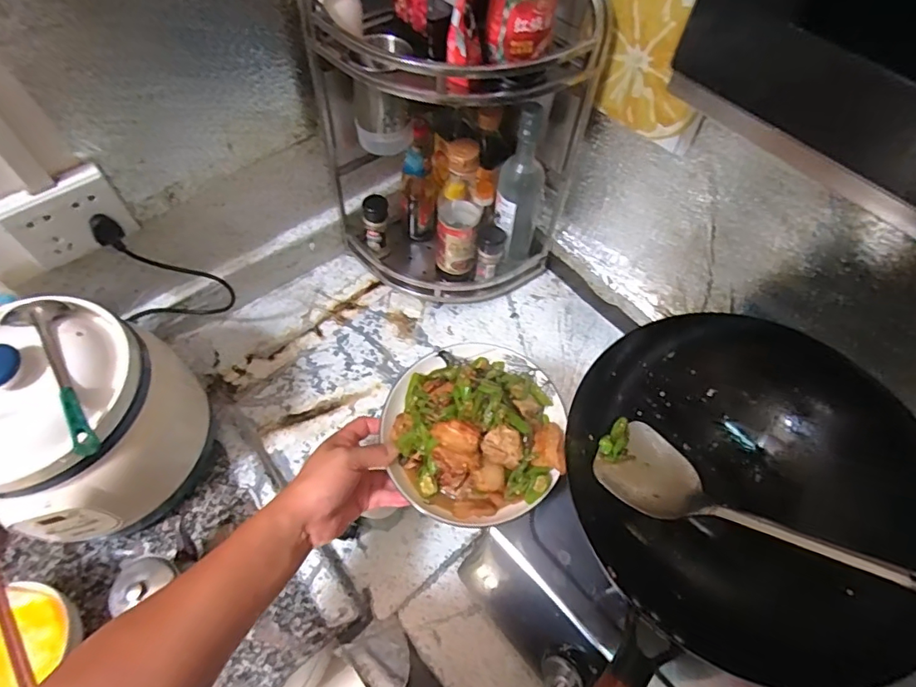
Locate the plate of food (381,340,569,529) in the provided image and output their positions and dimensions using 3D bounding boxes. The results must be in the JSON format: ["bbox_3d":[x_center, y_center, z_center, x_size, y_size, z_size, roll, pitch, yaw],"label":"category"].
[{"bbox_3d":[0.017,0.078,0.504,0.170,0.056,0.173,1,58,-2],"label":"plate of food"}]

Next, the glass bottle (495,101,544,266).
[{"bbox_3d":[0.084,-0.205,0.723,0.064,0.235,0.052,12,59,5],"label":"glass bottle"}]

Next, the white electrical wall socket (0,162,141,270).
[{"bbox_3d":[-0.418,-0.135,0.563,0.106,0.087,0.021,-37,67,-22],"label":"white electrical wall socket"}]

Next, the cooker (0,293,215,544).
[{"bbox_3d":[-0.429,0.089,0.587,0.220,0.233,0.223,26,61,13],"label":"cooker"}]

